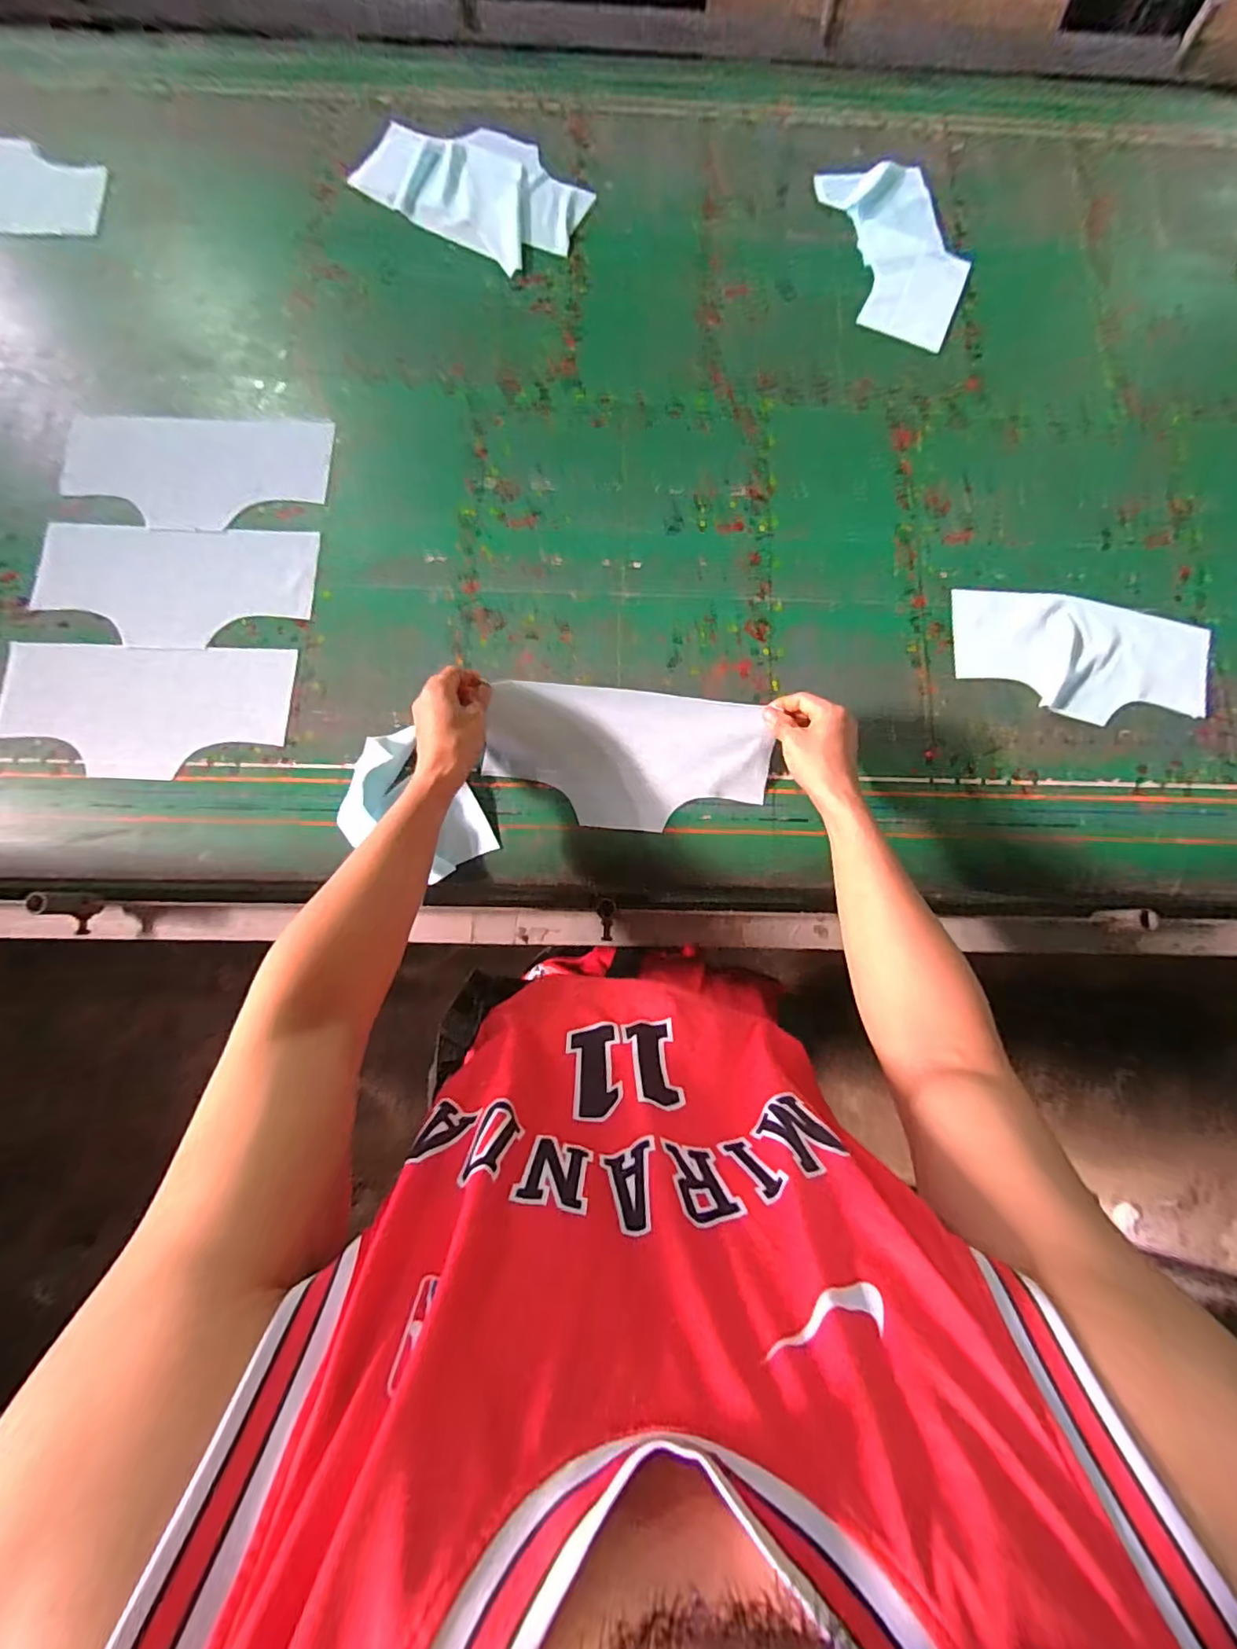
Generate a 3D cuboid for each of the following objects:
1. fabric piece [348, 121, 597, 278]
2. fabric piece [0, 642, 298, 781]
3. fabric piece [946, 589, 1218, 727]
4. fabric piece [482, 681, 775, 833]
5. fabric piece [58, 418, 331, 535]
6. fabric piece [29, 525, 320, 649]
[{"bbox_3d":[-0.194,-0.867,0.777,0.310,0.007,0.193,35,79,6],"label":"fabric piece"},{"bbox_3d":[-0.526,-0.125,0.630,0.310,0.011,0.150,2,77,2],"label":"fabric piece"},{"bbox_3d":[0.536,-0.193,0.663,0.288,0.013,0.145,12,78,2],"label":"fabric piece"},{"bbox_3d":[0.014,-0.073,0.608,0.294,0.041,0.145,6,78,-1],"label":"fabric piece"},{"bbox_3d":[-0.516,-0.423,0.694,0.317,0.011,0.159,4,75,2],"label":"fabric piece"},{"bbox_3d":[-0.514,-0.272,0.658,0.309,0.009,0.150,3,80,3],"label":"fabric piece"}]

